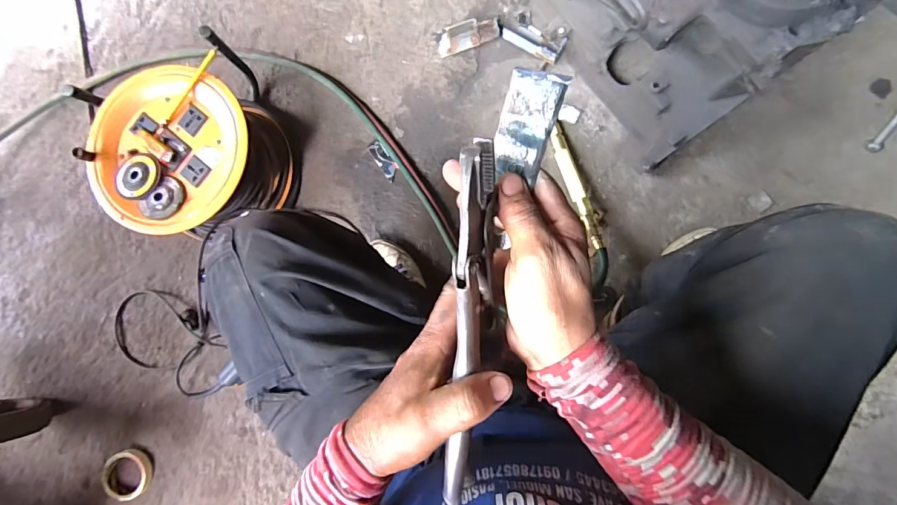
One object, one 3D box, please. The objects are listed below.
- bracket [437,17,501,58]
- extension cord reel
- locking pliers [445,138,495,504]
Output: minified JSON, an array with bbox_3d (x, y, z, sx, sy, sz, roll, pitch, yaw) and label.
[{"bbox_3d":[0.042,-0.444,0.838,0.132,0.024,0.048,-19,84,3],"label":"bracket"},{"bbox_3d":[-0.477,-0.189,0.797,0.297,0.201,0.306,-25,84,3],"label":"extension cord reel"},{"bbox_3d":[0.013,0.043,0.251,0.020,0.046,0.212,4,101,5],"label":"locking pliers"}]

